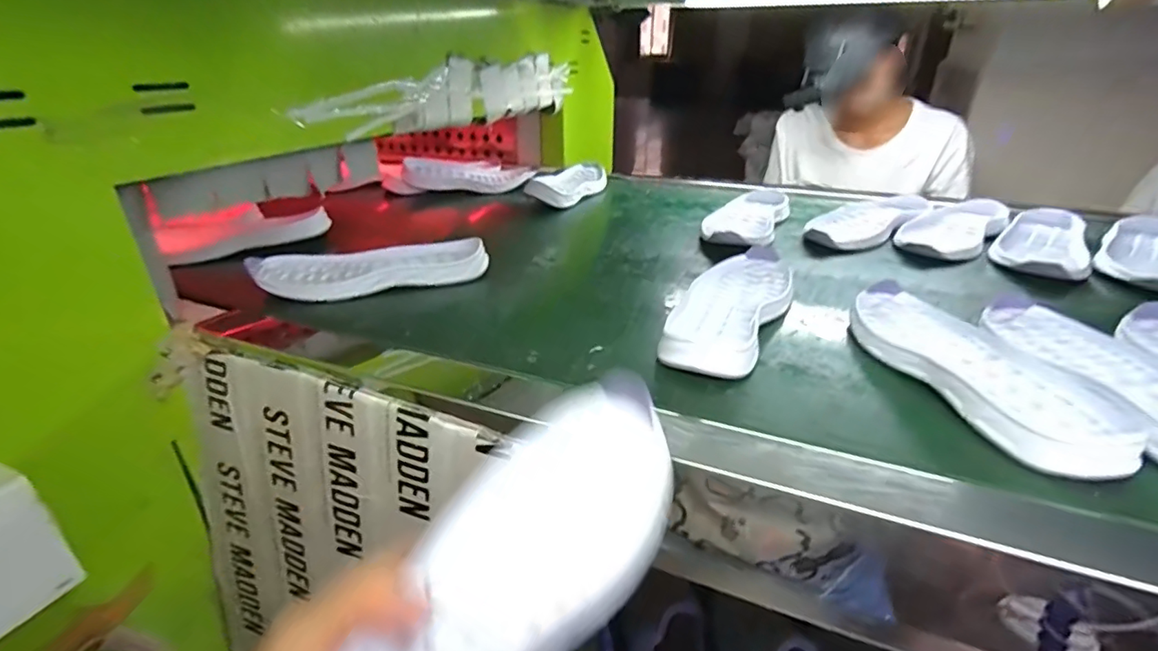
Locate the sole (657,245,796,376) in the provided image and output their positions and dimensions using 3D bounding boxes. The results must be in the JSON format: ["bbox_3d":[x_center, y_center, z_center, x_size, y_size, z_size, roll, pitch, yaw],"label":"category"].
[{"bbox_3d":[0.130,-0.018,0.464,0.078,0.024,0.213,15,29,26],"label":"sole"}]

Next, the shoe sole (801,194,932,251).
[{"bbox_3d":[0.358,-0.135,0.685,0.219,0.022,0.083,-22,34,-35],"label":"shoe sole"}]

